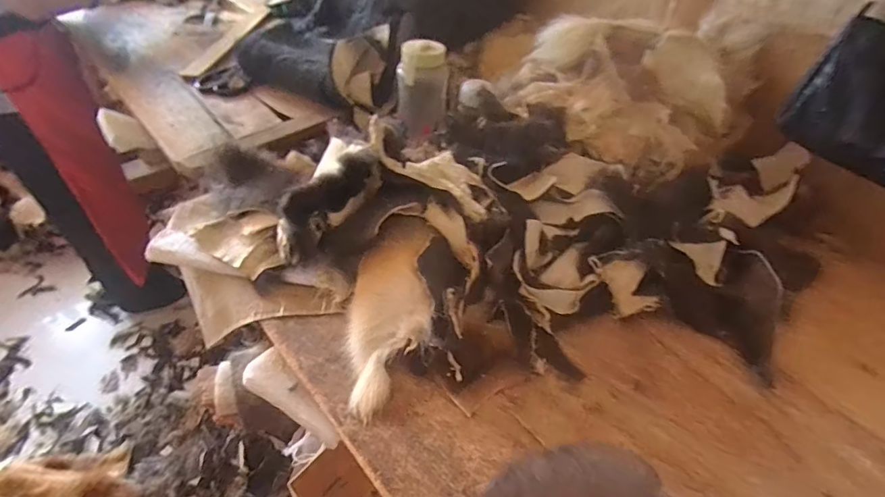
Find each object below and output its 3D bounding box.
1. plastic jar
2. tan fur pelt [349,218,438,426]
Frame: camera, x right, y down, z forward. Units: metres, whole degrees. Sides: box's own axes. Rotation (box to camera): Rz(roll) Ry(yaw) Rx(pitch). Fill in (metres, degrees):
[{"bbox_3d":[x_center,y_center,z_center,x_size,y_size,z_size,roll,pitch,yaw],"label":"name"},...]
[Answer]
[{"bbox_3d":[-0.031,-0.254,0.732,0.081,0.138,0.070,-1,45,-3],"label":"plastic jar"},{"bbox_3d":[-0.059,0.063,0.502,0.098,0.021,0.221,-10,64,16],"label":"tan fur pelt"}]

